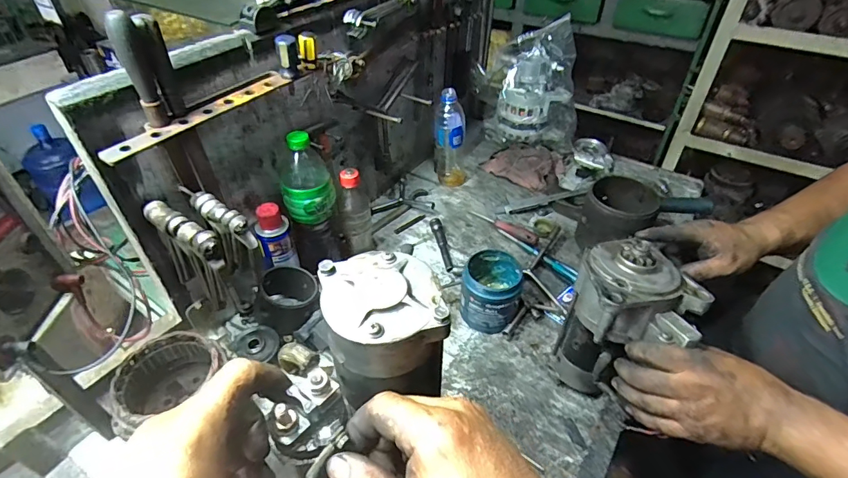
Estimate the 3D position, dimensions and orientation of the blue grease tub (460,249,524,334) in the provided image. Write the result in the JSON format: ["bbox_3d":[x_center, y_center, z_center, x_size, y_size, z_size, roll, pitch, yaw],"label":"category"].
[{"bbox_3d":[0.106,0.084,0.695,0.085,0.092,0.094,17,44,18],"label":"blue grease tub"}]

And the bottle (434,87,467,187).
[{"bbox_3d":[0.060,-0.218,0.939,0.066,0.214,0.080,5,41,5],"label":"bottle"}]

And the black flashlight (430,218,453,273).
[{"bbox_3d":[0.035,0.008,0.833,0.022,0.019,0.130,-8,42,-10],"label":"black flashlight"}]

